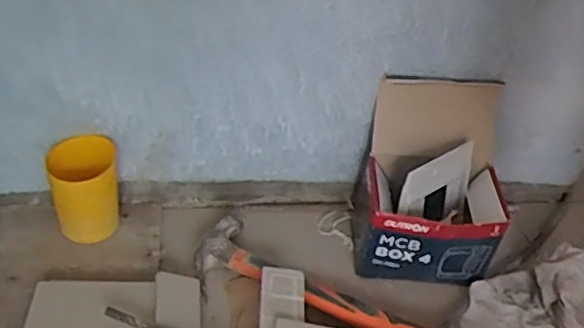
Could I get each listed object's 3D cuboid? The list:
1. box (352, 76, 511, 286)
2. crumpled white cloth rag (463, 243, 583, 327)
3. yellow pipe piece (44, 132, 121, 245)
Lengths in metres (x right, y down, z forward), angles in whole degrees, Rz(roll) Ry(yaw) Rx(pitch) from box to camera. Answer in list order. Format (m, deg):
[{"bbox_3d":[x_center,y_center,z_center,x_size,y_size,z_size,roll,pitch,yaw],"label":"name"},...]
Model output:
[{"bbox_3d":[0.145,0.017,0.630,0.141,0.164,0.136,6,40,-1],"label":"box"},{"bbox_3d":[0.250,0.137,0.613,0.155,0.053,0.097,-1,40,-10],"label":"crumpled white cloth rag"},{"bbox_3d":[-0.204,0.028,0.615,0.063,0.090,0.069,-6,41,-15],"label":"yellow pipe piece"}]

